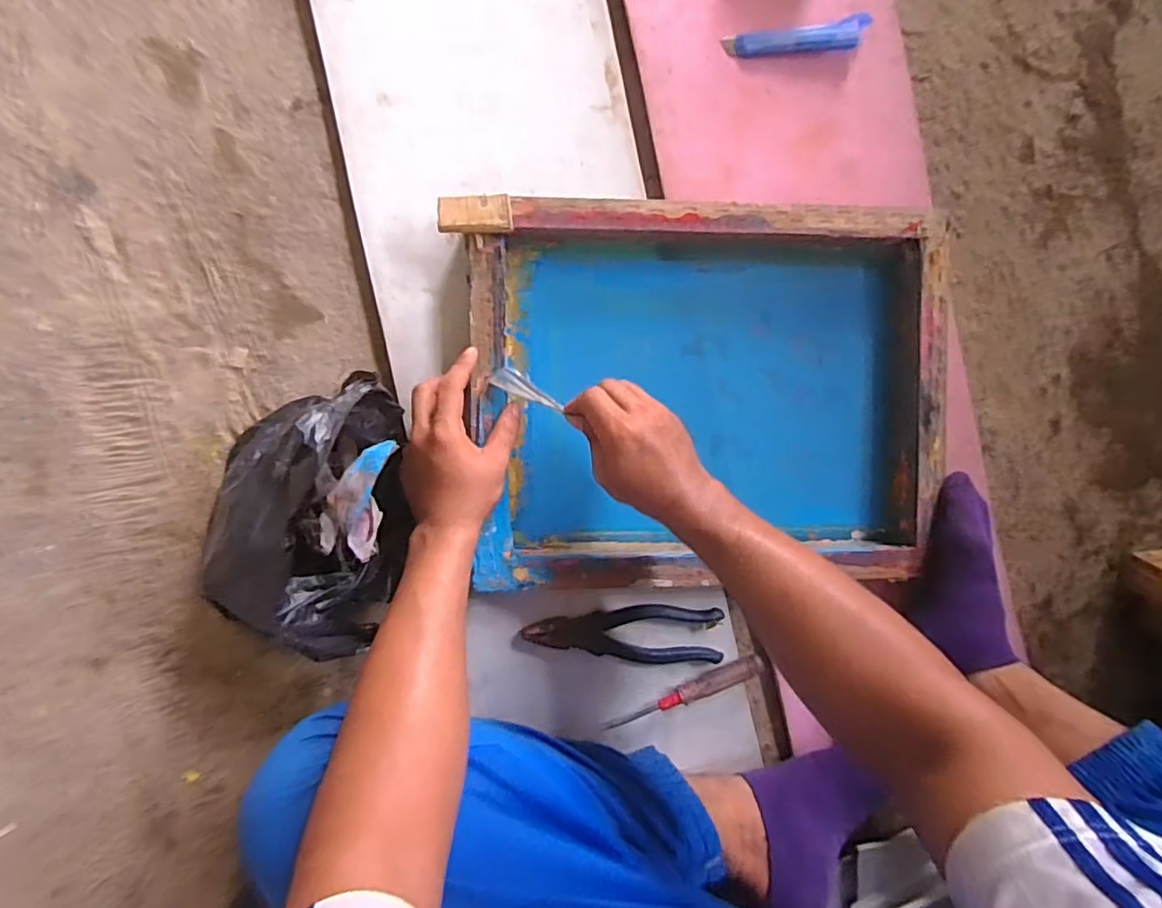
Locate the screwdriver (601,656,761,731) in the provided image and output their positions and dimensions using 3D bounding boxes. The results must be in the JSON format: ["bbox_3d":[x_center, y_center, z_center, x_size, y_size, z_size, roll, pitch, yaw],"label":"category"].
[{"bbox_3d":[0.102,0.239,0.601,0.165,0.027,0.016,-26,95,-4],"label":"screwdriver"}]

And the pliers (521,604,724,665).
[{"bbox_3d":[0.042,0.180,0.601,0.191,0.017,0.057,2,93,-6],"label":"pliers"}]

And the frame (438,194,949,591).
[{"bbox_3d":[0.120,-0.058,0.583,0.442,0.055,0.350,-1,93,-6],"label":"frame"}]

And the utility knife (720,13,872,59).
[{"bbox_3d":[0.211,-0.406,0.593,0.142,0.013,0.026,-9,94,-5],"label":"utility knife"}]

